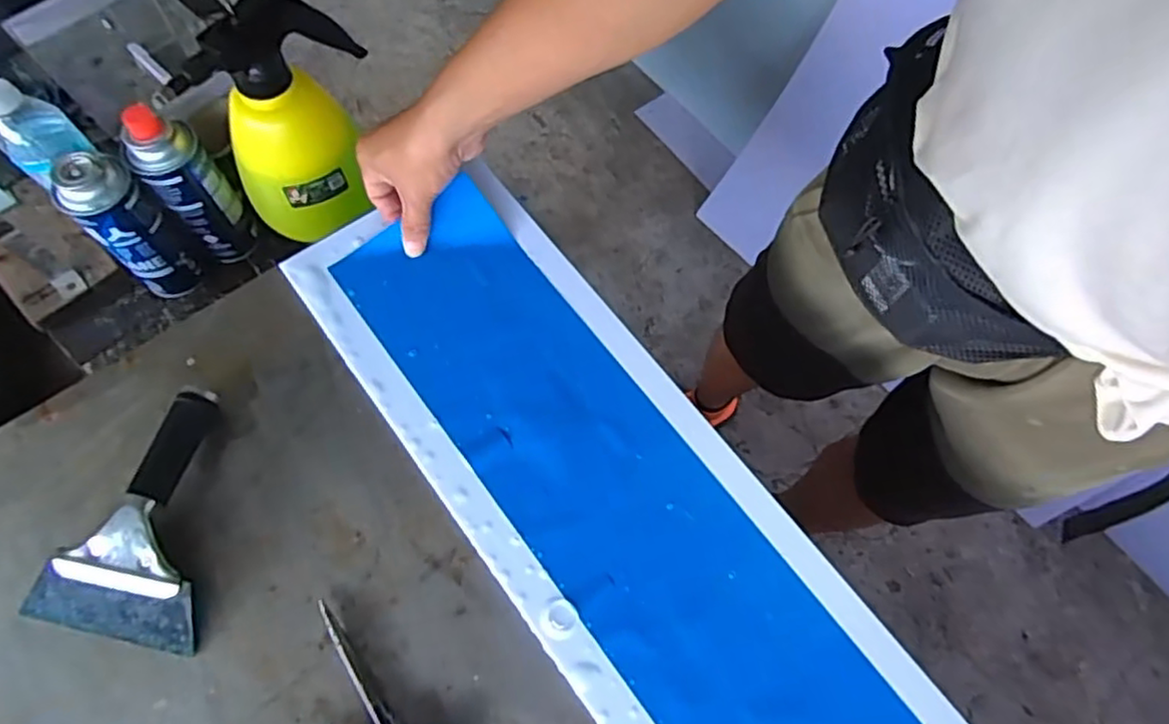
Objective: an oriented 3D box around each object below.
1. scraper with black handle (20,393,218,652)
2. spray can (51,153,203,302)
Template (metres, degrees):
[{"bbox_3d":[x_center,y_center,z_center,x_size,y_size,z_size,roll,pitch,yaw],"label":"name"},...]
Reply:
[{"bbox_3d":[-0.310,0.103,0.481,0.120,0.033,0.176,13,67,1],"label":"scraper with black handle"},{"bbox_3d":[-0.453,-0.131,0.680,0.053,0.180,0.062,38,69,11],"label":"spray can"}]

